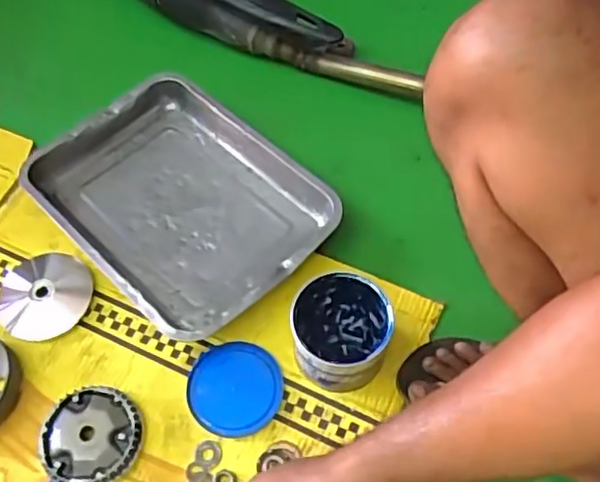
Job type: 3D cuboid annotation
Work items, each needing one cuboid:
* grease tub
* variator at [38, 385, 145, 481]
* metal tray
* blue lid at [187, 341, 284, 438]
[{"bbox_3d":[0.044,0.095,0.655,0.097,0.087,0.096,-2,60,3],"label":"grease tub"},{"bbox_3d":[-0.212,0.201,0.642,0.095,0.032,0.097,1,60,4],"label":"variator"},{"bbox_3d":[-0.146,-0.052,0.774,0.345,0.060,0.253,40,70,22],"label":"metal tray"},{"bbox_3d":[-0.071,0.160,0.685,0.100,0.004,0.100,-2,60,3],"label":"blue lid"}]

